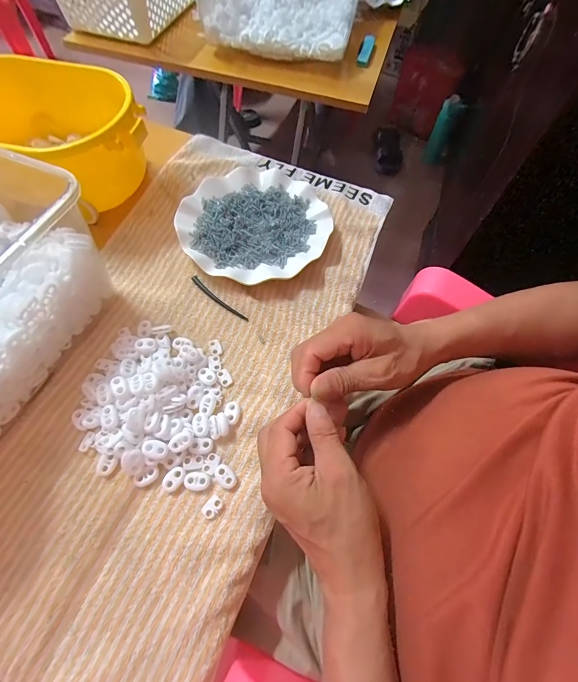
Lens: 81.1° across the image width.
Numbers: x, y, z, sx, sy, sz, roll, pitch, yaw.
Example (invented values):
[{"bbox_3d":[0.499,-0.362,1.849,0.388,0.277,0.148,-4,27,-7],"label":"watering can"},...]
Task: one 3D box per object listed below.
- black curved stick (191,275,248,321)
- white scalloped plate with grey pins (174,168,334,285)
[{"bbox_3d":[-0.081,-0.048,0.390,0.086,0.004,0.009,39,68,15],"label":"black curved stick"},{"bbox_3d":[-0.043,-0.144,0.426,0.176,0.022,0.174,1,64,-3],"label":"white scalloped plate with grey pins"}]

